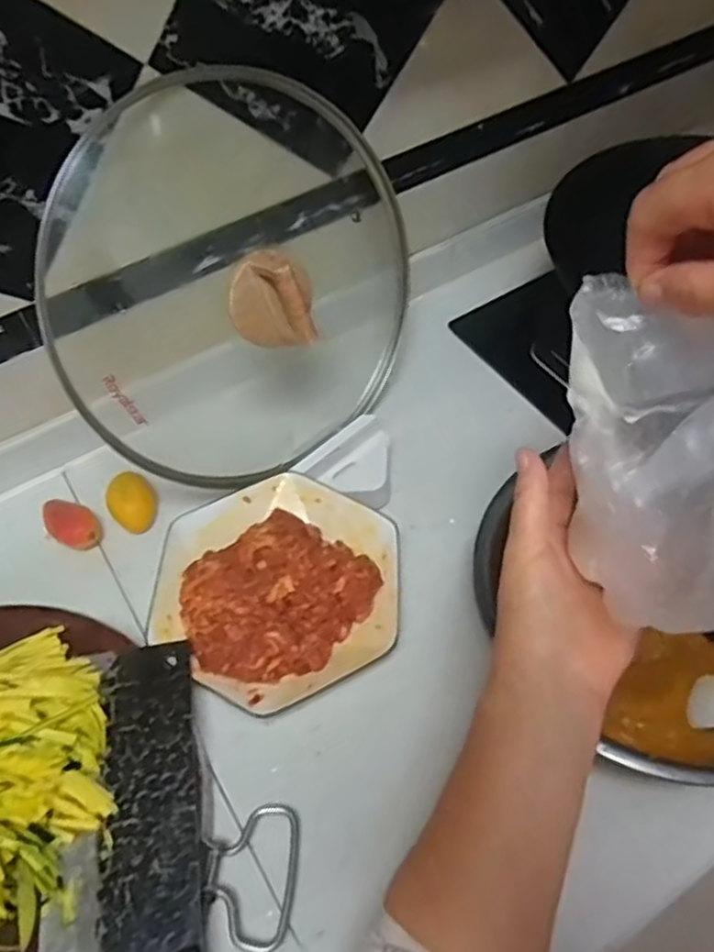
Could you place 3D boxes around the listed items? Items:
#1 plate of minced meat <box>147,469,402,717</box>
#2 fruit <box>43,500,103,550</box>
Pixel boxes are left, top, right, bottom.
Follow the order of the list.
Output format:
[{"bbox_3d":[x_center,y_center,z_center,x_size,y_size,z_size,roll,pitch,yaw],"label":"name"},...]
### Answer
[{"bbox_3d":[-0.064,0.090,0.583,0.193,0.052,0.194,-2,53,2],"label":"plate of minced meat"},{"bbox_3d":[-0.253,0.045,0.645,0.038,0.029,0.062,-38,60,-22],"label":"fruit"}]

